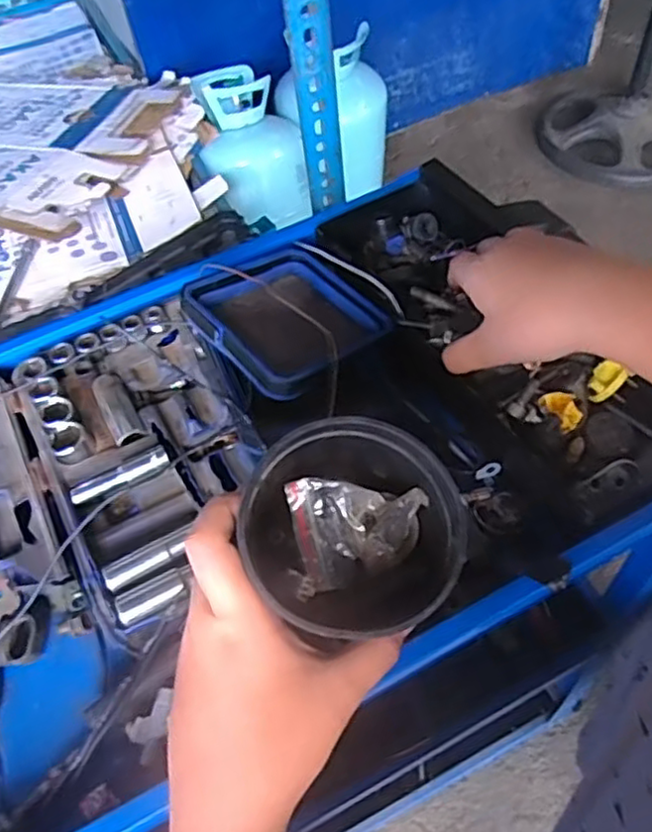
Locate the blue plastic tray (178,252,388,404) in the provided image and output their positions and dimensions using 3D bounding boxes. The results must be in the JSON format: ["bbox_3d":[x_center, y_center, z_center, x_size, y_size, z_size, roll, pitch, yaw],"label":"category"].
[{"bbox_3d":[-0.028,-0.071,0.480,0.121,0.026,0.117,37,49,25],"label":"blue plastic tray"}]

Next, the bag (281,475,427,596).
[{"bbox_3d":[0.018,0.056,0.355,0.066,0.023,0.052,-15,56,-5],"label":"bag"}]

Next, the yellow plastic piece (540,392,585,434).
[{"bbox_3d":[0.149,-0.003,0.429,0.022,0.010,0.027,-5,56,2],"label":"yellow plastic piece"}]

